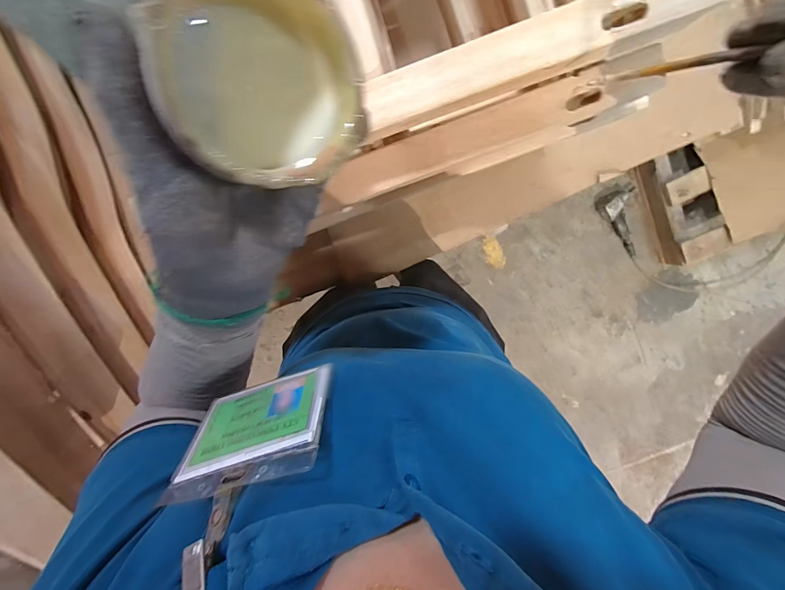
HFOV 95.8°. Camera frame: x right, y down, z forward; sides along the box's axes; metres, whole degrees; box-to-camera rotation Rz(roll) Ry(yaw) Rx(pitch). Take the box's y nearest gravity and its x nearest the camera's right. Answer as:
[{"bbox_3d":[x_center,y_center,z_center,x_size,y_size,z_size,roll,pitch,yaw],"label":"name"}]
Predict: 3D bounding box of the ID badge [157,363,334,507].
[{"bbox_3d":[-0.087,0.085,0.229,0.094,0.081,0.005,-19,119,9],"label":"ID badge"}]

